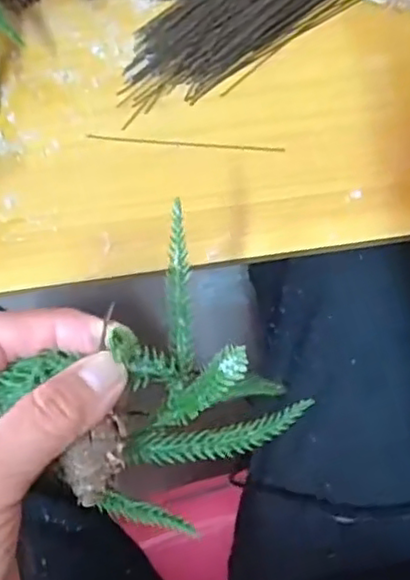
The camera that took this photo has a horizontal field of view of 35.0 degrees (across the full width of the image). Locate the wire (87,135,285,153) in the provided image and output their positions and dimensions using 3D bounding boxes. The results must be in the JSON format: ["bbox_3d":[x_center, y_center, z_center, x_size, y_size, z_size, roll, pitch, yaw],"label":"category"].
[{"bbox_3d":[-0.009,-0.074,0.328,0.098,0.004,0.004,4,80,1],"label":"wire"}]

